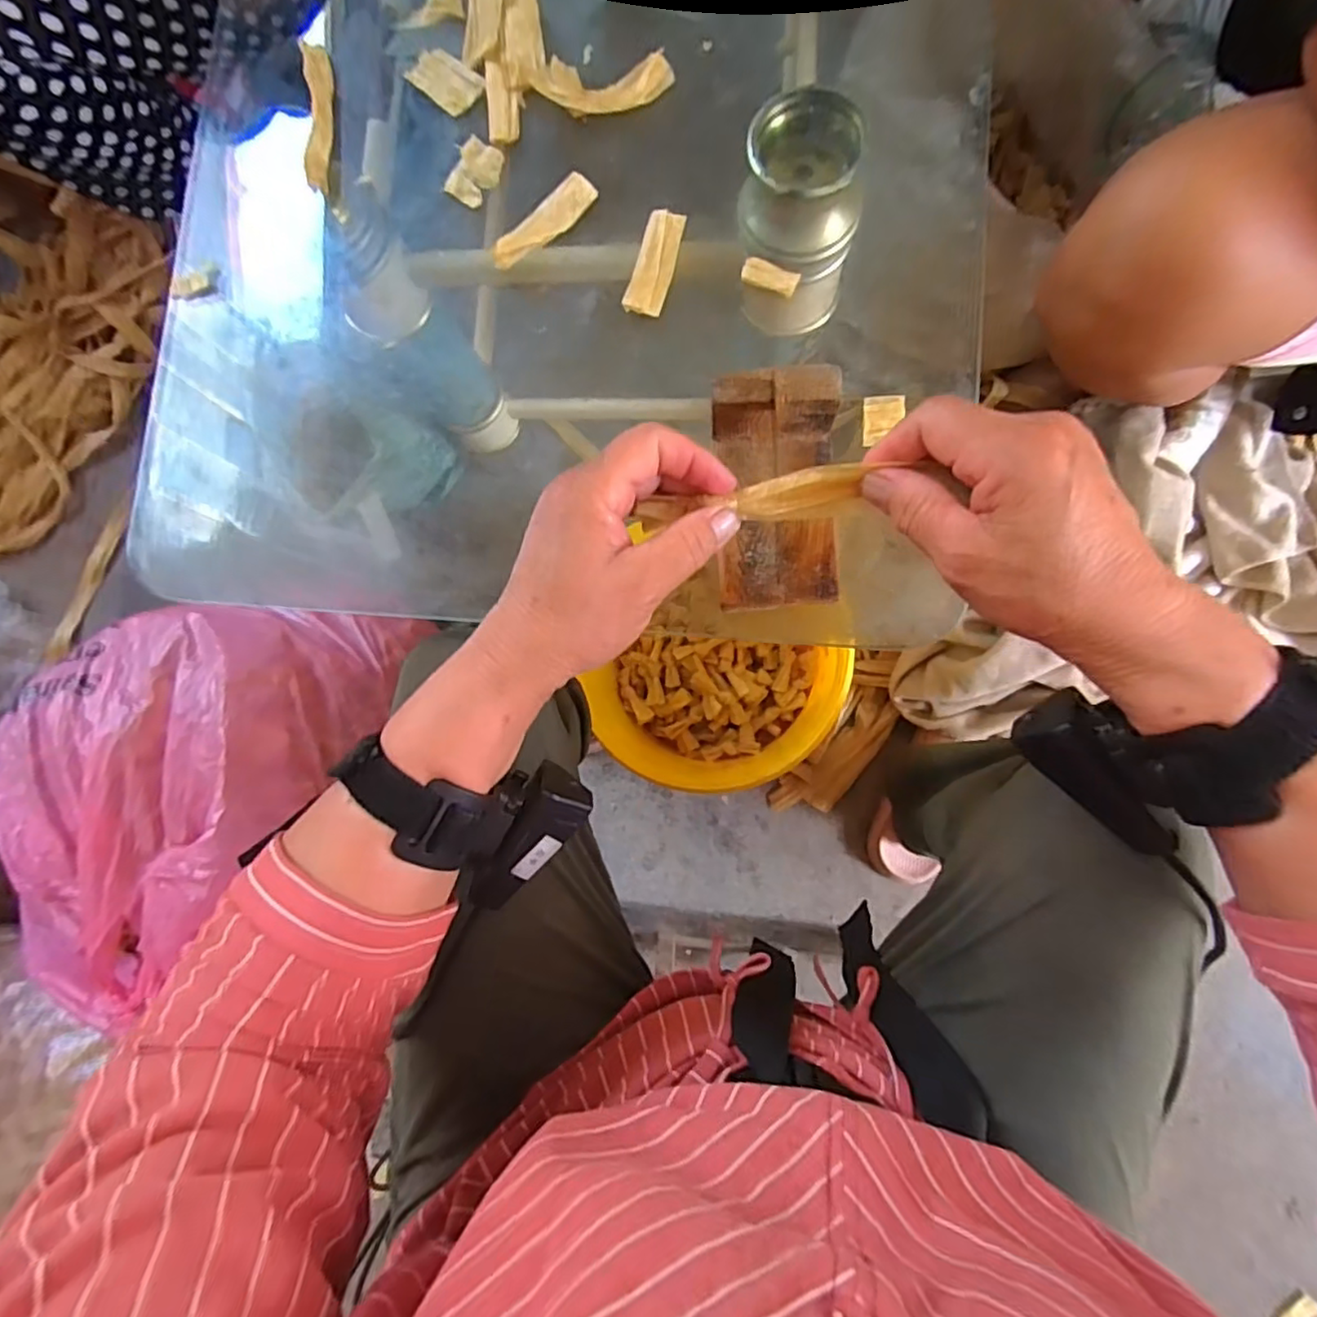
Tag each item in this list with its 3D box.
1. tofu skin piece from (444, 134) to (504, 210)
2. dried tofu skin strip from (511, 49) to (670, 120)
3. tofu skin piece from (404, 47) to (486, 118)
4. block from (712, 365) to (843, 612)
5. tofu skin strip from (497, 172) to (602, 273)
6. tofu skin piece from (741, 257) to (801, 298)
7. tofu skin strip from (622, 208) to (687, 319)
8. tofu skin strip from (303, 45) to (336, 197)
[{"bbox_3d":[-0.113,-0.300,0.398,0.028,0.008,0.039,29,88,9],"label":"tofu skin piece"},{"bbox_3d":[-0.041,-0.348,0.391,0.098,0.011,0.033,0,84,7],"label":"dried tofu skin strip"},{"bbox_3d":[-0.134,-0.364,0.405,0.044,0.005,0.030,41,90,9],"label":"tofu skin piece"},{"bbox_3d":[0.059,-0.081,0.319,0.060,0.044,0.105,-2,84,6],"label":"block"},{"bbox_3d":[-0.068,-0.259,0.383,0.074,0.004,0.019,-46,106,-5],"label":"tofu skin strip"},{"bbox_3d":[0.064,-0.218,0.366,0.032,0.006,0.015,23,87,9],"label":"tofu skin piece"},{"bbox_3d":[-0.002,-0.230,0.374,0.022,0.009,0.061,16,86,8],"label":"tofu skin strip"},{"bbox_3d":[-0.216,-0.348,0.409,0.016,0.015,0.104,-6,83,6],"label":"tofu skin strip"}]

